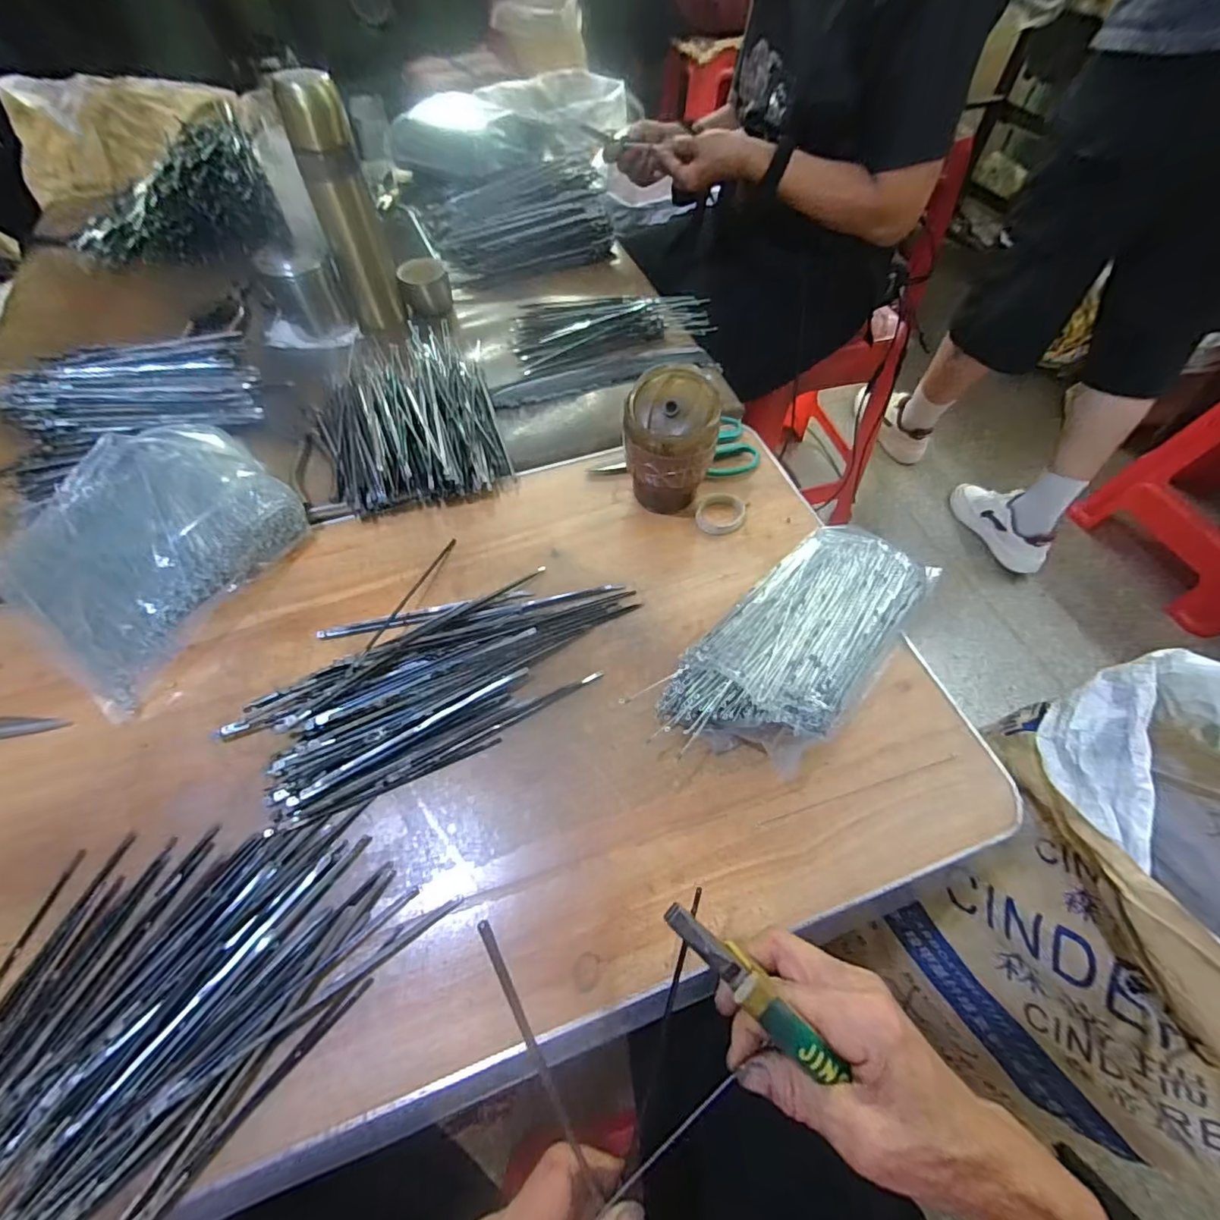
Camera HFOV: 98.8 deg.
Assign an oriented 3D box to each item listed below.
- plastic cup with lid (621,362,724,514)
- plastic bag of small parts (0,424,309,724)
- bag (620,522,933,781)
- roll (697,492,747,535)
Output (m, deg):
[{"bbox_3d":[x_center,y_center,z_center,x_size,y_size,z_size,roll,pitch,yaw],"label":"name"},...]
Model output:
[{"bbox_3d":[0.056,-0.152,0.496,0.081,0.111,0.089,6,59,4],"label":"plastic cup with lid"},{"bbox_3d":[-0.420,-0.068,0.477,0.232,0.064,0.227,34,65,19],"label":"plastic bag of small parts"},{"bbox_3d":[0.153,0.028,0.423,0.246,0.050,0.120,-36,65,-19],"label":"bag"},{"bbox_3d":[0.110,-0.094,0.521,0.046,0.012,0.051,27,63,16],"label":"roll"}]

